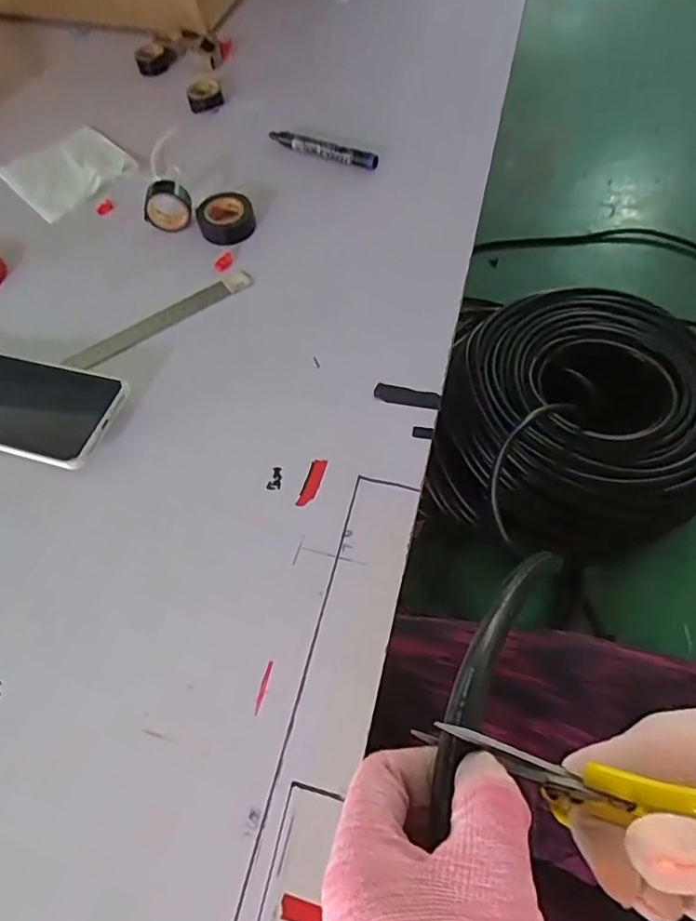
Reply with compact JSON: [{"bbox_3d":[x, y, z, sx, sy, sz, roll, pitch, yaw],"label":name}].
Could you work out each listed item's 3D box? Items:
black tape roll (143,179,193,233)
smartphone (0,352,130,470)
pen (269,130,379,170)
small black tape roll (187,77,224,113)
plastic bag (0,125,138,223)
[{"bbox_3d":[-0.168,-0.235,0.526,0.046,0.045,0.019,2,61,5],"label":"black tape roll"},{"bbox_3d":[-0.251,-0.044,0.428,0.160,0.012,0.077,15,63,12],"label":"smartphone"},{"bbox_3d":[-0.028,-0.320,0.577,0.128,0.020,0.011,27,66,17],"label":"pen"},{"bbox_3d":[-0.161,-0.413,0.636,0.038,0.020,0.031,-13,61,-3],"label":"small black tape roll"},{"bbox_3d":[-0.293,-0.306,0.589,0.112,0.015,0.124,-35,65,-15],"label":"plastic bag"}]

